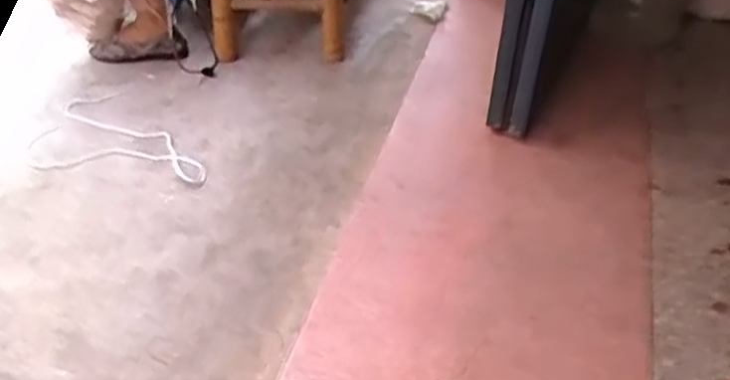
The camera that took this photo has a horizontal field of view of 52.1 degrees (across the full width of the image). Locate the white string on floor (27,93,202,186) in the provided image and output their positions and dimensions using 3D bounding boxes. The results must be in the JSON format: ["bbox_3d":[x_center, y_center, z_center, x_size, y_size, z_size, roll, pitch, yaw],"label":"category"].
[{"bbox_3d":[-0.526,-0.082,1.489,0.247,0.013,0.438,-30,46,-27],"label":"white string on floor"}]

